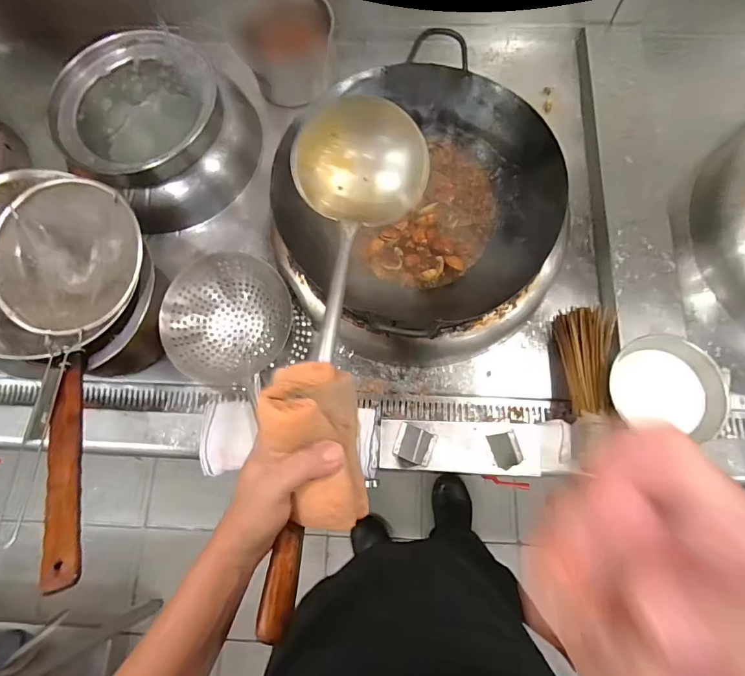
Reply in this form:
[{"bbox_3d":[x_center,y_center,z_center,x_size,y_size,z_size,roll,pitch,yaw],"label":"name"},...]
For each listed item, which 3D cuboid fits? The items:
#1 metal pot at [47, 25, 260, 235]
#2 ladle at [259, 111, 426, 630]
[{"bbox_3d":[-0.422,-0.410,0.869,0.303,0.176,0.312,0,73,2],"label":"metal pot"},{"bbox_3d":[-0.036,-0.013,0.425,0.139,0.055,0.519,6,70,4],"label":"ladle"}]

